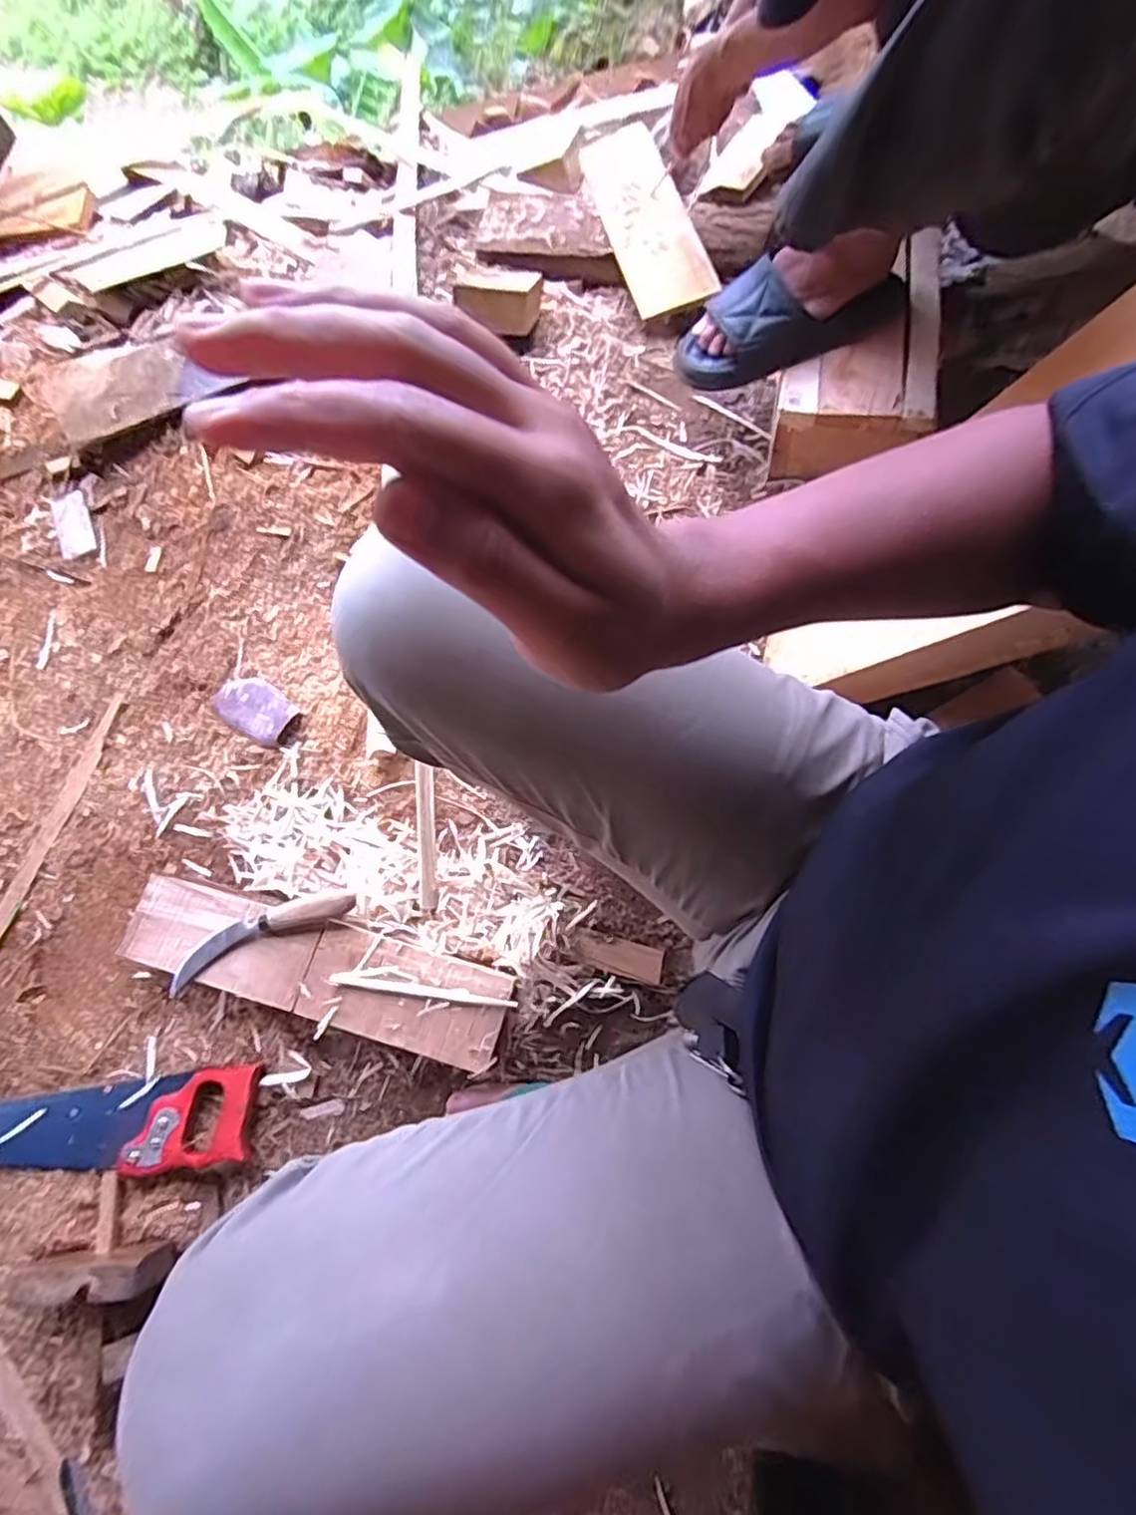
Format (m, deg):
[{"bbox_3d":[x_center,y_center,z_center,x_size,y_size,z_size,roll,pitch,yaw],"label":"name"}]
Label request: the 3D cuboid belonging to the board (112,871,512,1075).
[{"bbox_3d":[-0.259,0.217,0.700,0.395,0.024,0.099,17,79,6],"label":"board"}]

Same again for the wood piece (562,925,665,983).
[{"bbox_3d":[0.050,0.215,0.737,0.111,0.018,0.038,16,75,3],"label":"wood piece"}]

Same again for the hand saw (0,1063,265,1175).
[{"bbox_3d":[-0.542,0.384,0.693,0.436,0.033,0.089,-4,78,1],"label":"hand saw"}]

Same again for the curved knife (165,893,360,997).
[{"bbox_3d":[-0.322,0.181,0.698,0.201,0.018,0.040,-25,78,-3],"label":"curved knife"}]

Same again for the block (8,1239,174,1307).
[{"bbox_3d":[-0.470,0.496,0.640,0.166,0.081,0.028,-7,78,1],"label":"block"}]

